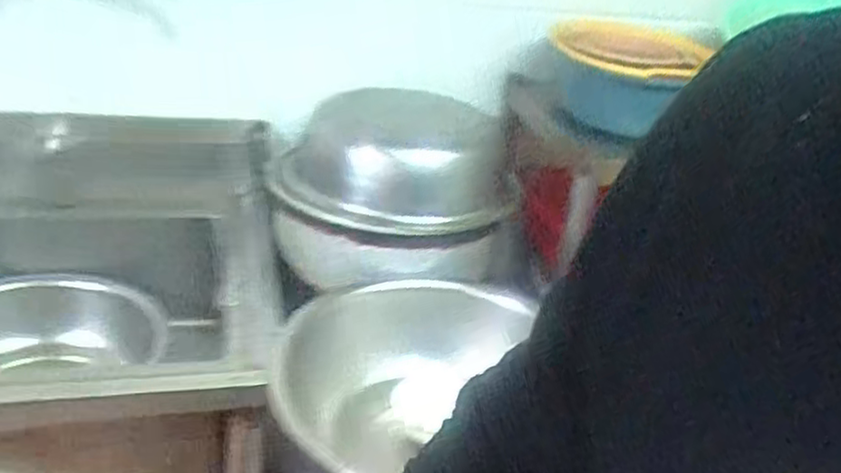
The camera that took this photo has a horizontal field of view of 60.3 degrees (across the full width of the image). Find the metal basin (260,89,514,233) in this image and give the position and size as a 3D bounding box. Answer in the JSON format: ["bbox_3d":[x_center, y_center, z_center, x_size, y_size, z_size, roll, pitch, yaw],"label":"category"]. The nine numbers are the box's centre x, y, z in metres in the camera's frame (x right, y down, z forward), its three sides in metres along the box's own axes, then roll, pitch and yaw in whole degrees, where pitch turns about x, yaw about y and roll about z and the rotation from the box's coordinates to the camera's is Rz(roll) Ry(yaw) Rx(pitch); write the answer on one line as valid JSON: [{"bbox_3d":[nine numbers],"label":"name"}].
[{"bbox_3d":[-0.039,-0.157,1.208,0.395,0.165,0.344,0,29,-14],"label":"metal basin"}]

